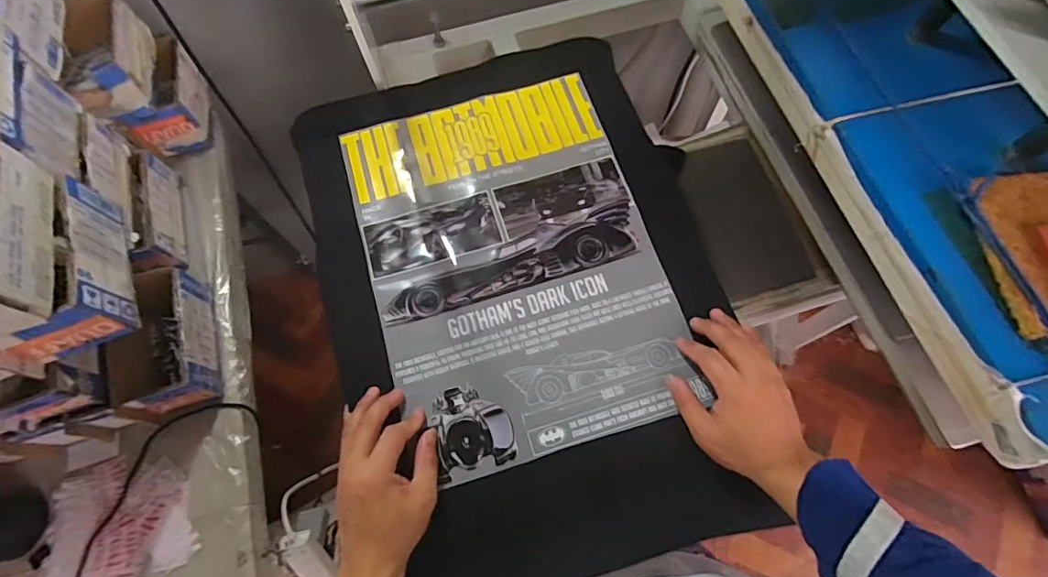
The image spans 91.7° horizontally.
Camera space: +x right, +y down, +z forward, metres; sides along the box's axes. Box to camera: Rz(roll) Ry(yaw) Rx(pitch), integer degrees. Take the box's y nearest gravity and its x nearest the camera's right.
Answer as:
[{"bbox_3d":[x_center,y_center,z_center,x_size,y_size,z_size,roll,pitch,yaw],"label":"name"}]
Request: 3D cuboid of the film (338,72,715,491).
[{"bbox_3d":[-0.016,-0.038,0.560,0.299,0.011,0.421,-17,69,-5],"label":"film"}]

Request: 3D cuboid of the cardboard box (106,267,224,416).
[{"bbox_3d":[-0.444,0.062,0.632,0.097,0.081,0.176,-18,69,-6],"label":"cardboard box"}]

